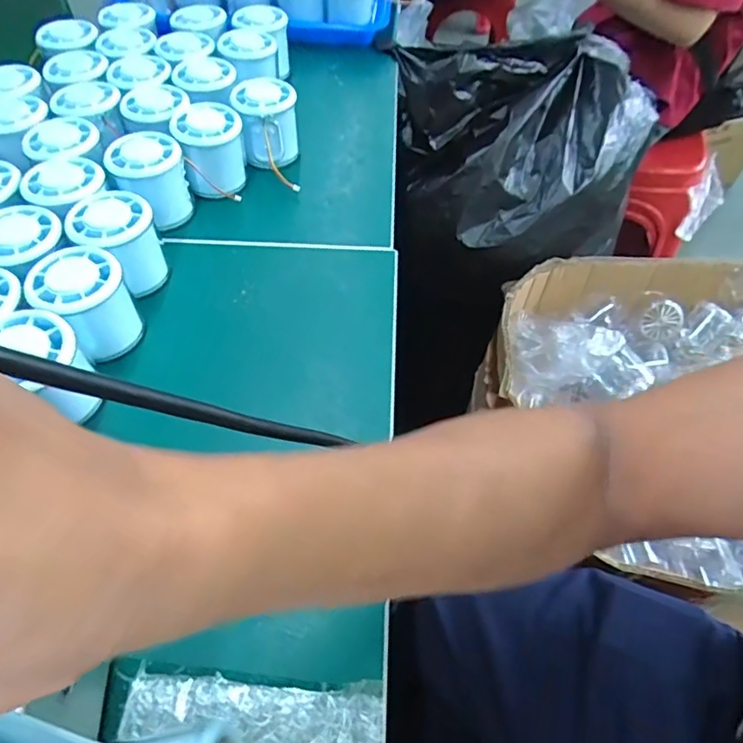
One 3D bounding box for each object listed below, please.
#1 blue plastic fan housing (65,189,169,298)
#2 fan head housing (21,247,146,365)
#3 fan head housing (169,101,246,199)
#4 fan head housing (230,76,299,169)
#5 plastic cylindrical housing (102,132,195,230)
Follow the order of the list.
[{"bbox_3d":[-0.181,-0.090,0.403,0.053,0.060,0.059,-27,59,-19],"label":"blue plastic fan housing"},{"bbox_3d":[-0.189,-0.044,0.369,0.052,0.057,0.053,0,54,0],"label":"fan head housing"},{"bbox_3d":[-0.135,-0.188,0.468,0.055,0.056,0.057,-14,56,-11],"label":"fan head housing"},{"bbox_3d":[-0.092,-0.221,0.491,0.051,0.056,0.052,-10,55,-8],"label":"fan head housing"},{"bbox_3d":[-0.176,-0.153,0.444,0.053,0.057,0.048,-19,57,-13],"label":"plastic cylindrical housing"}]

